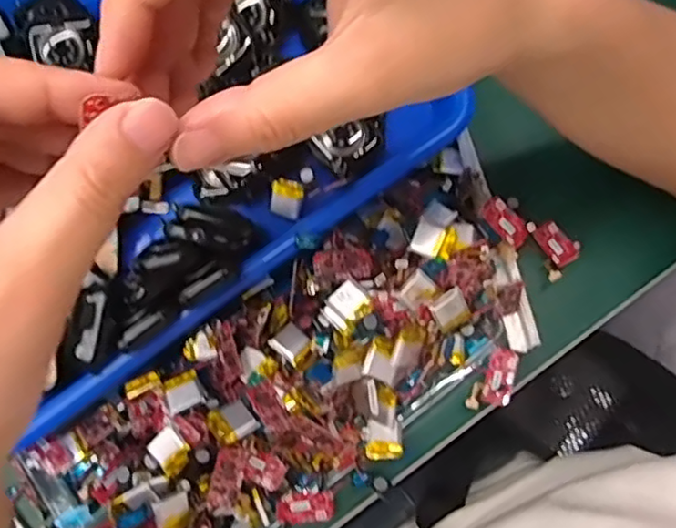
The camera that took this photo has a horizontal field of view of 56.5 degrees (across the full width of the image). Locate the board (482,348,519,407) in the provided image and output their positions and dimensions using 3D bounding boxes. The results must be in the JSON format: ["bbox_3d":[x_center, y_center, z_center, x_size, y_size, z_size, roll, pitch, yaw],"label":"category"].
[{"bbox_3d":[0.087,0.061,0.338,0.014,0.006,0.030,14,77,4],"label":"board"}]

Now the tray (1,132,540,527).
[{"bbox_3d":[-0.024,0.071,0.328,0.330,0.043,0.124,-36,78,-8],"label":"tray"}]

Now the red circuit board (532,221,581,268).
[{"bbox_3d":[0.126,-0.012,0.361,0.016,0.004,0.028,-41,53,14],"label":"red circuit board"}]

